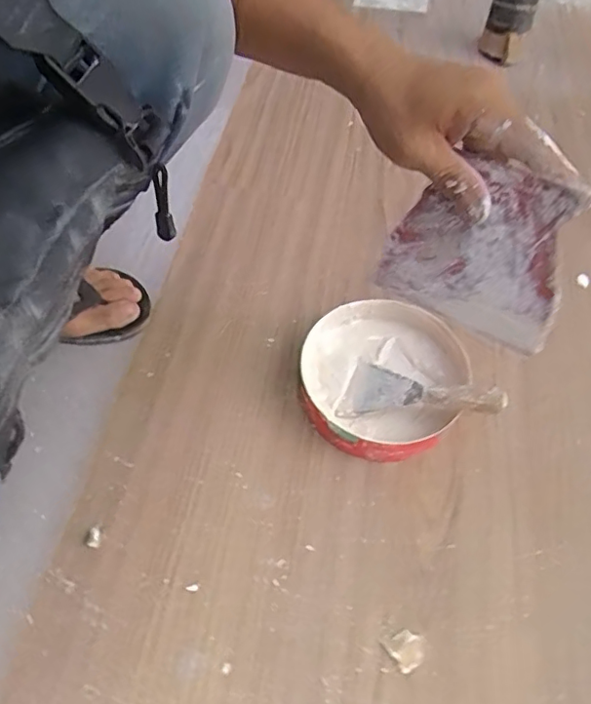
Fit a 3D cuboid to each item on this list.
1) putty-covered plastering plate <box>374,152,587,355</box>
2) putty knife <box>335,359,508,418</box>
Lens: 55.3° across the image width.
[{"bbox_3d":[0.123,-0.068,0.383,0.123,0.107,0.008,32,30,25],"label":"putty-covered plastering plate"},{"bbox_3d":[0.129,0.048,0.587,0.167,0.021,0.069,4,51,30],"label":"putty knife"}]

